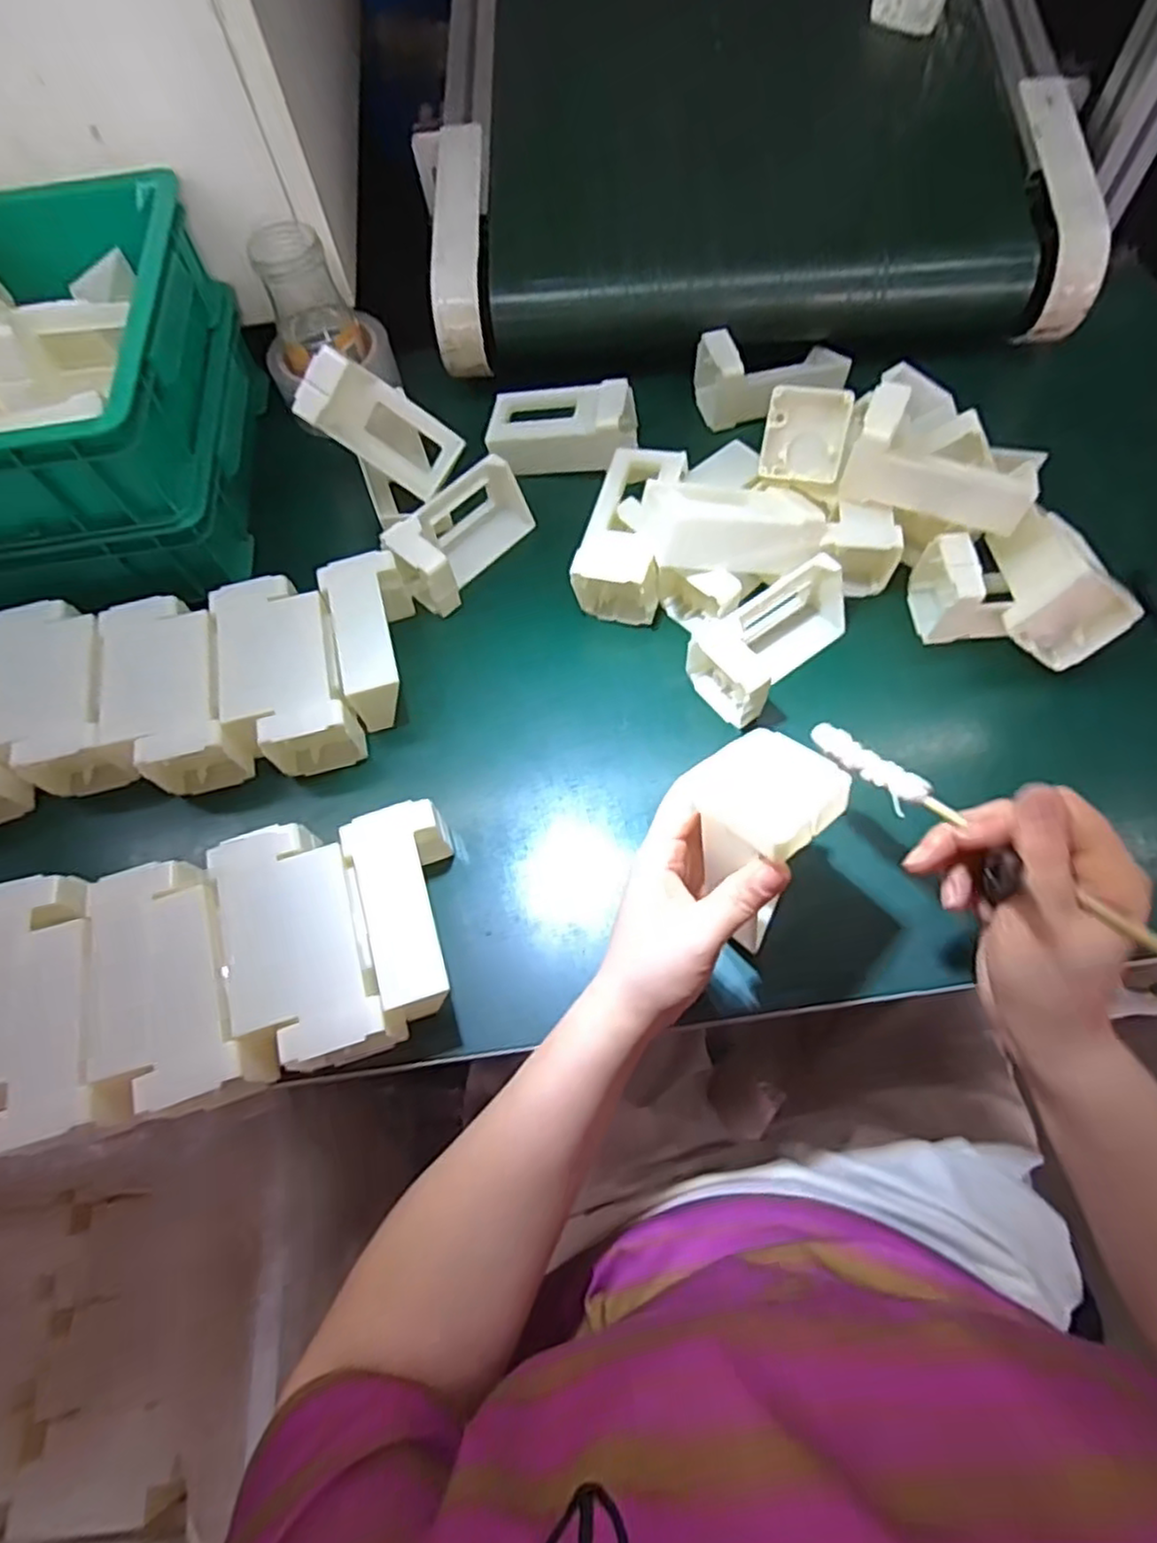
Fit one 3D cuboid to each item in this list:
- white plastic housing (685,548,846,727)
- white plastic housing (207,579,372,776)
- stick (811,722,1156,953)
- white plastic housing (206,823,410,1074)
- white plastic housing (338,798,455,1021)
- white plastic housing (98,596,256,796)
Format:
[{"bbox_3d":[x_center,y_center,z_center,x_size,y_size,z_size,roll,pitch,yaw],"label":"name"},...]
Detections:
[{"bbox_3d":[0.128,-0.081,0.463,0.109,0.063,0.056,-35,69,-11],"label":"white plastic housing"},{"bbox_3d":[-0.192,-0.067,0.474,0.074,0.048,0.133,-18,67,-5],"label":"white plastic housing"},{"bbox_3d":[0.180,0.030,0.320,0.015,0.011,0.182,-41,56,-14],"label":"stick"},{"bbox_3d":[-0.151,0.094,0.396,0.076,0.045,0.133,-23,68,-7],"label":"white plastic housing"},{"bbox_3d":[-0.090,0.079,0.403,0.052,0.051,0.112,-19,67,-5],"label":"white plastic housing"},{"bbox_3d":[-0.271,-0.054,0.481,0.078,0.053,0.129,-18,67,-5],"label":"white plastic housing"}]

